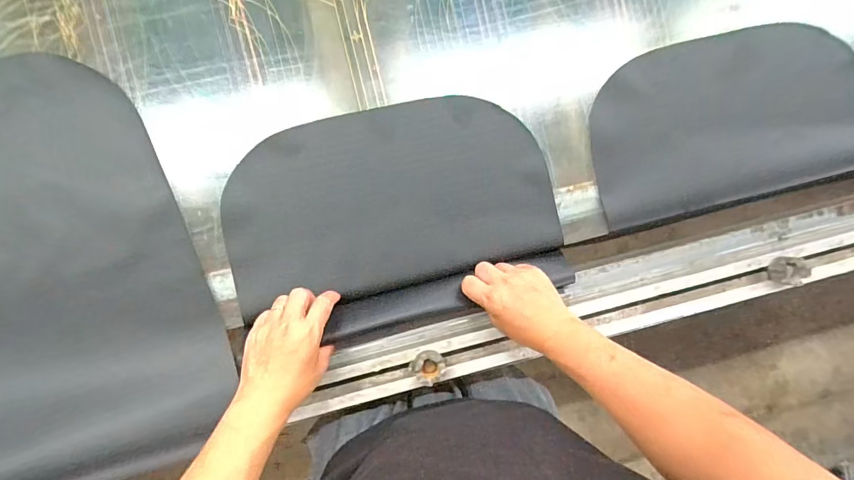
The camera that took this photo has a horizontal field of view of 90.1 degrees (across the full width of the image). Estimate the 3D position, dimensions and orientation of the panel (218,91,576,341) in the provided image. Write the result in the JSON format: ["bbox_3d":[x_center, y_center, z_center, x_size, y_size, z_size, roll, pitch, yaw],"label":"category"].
[{"bbox_3d":[-0.045,-0.028,0.543,0.420,0.048,0.274,-11,93,-4],"label":"panel"}]

